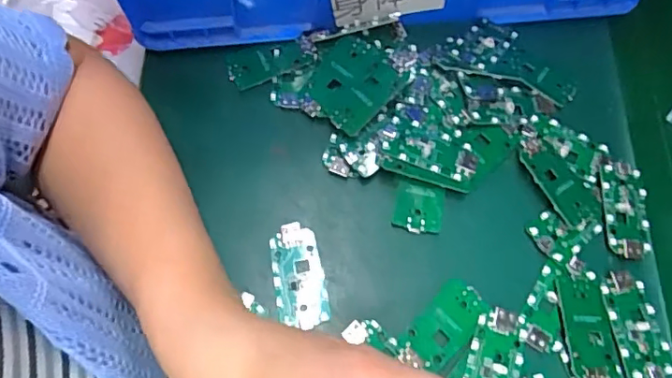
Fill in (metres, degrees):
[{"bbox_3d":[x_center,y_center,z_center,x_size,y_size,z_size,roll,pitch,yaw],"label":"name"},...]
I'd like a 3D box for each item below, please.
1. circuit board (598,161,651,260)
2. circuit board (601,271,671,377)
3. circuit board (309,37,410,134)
[{"bbox_3d":[0.190,0.013,0.352,0.031,0.006,0.065,5,68,1],"label":"circuit board"},{"bbox_3d":[0.182,0.083,0.327,0.031,0.005,0.064,-7,68,-3],"label":"circuit board"},{"bbox_3d":[0.009,-0.075,0.373,0.057,0.006,0.066,-46,65,-1],"label":"circuit board"}]

